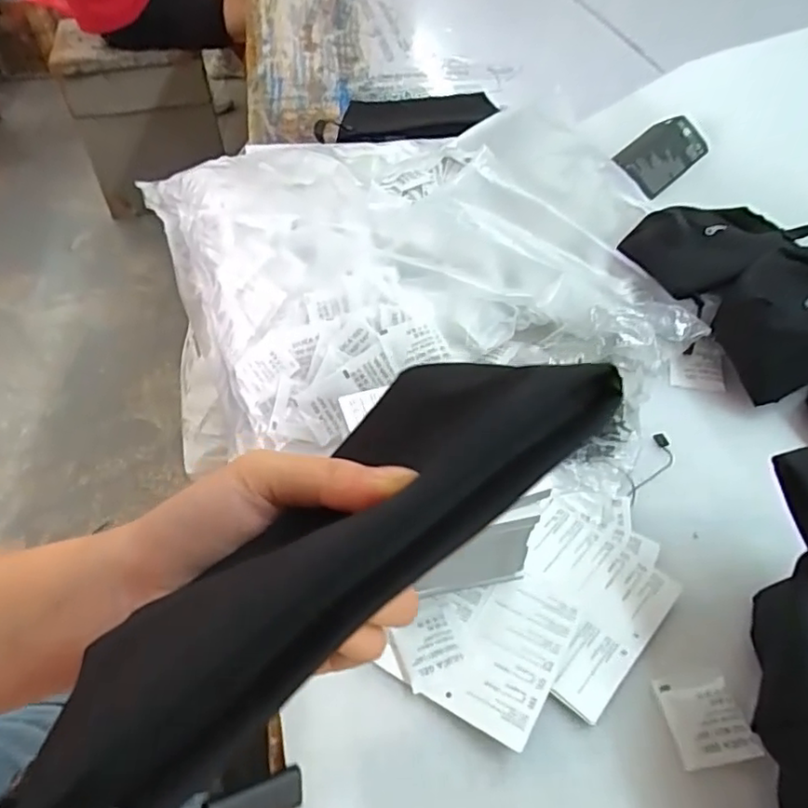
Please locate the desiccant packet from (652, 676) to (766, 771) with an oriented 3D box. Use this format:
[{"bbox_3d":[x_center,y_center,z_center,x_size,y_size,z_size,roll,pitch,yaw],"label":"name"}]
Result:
[{"bbox_3d":[0.156,0.162,0.314,0.040,0.004,0.040,-7,48,-6],"label":"desiccant packet"}]

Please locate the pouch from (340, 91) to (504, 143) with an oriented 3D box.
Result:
[{"bbox_3d":[0.014,-0.323,0.691,0.177,0.013,0.109,-8,49,-6],"label":"pouch"}]

